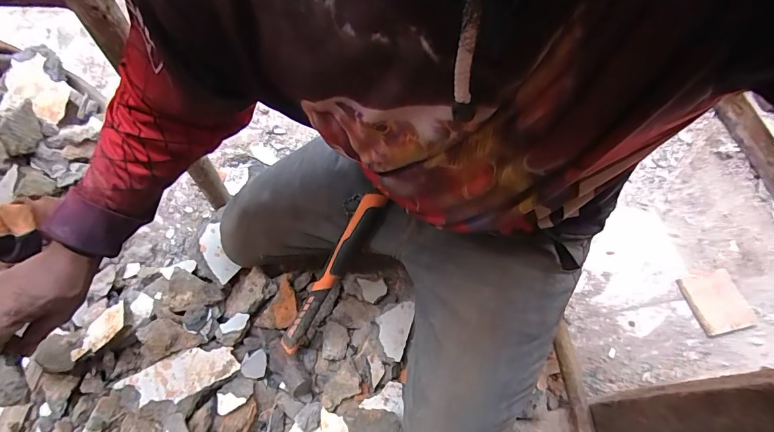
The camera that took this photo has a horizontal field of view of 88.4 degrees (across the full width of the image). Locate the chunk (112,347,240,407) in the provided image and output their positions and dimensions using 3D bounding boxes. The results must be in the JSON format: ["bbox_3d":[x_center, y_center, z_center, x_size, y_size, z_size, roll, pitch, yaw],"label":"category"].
[{"bbox_3d":[-0.317,0.248,0.617,0.154,0.030,0.067,-25,67,-15],"label":"chunk"}]

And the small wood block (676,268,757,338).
[{"bbox_3d":[0.642,0.165,0.773,0.121,0.010,0.114,-11,64,-9],"label":"small wood block"}]

